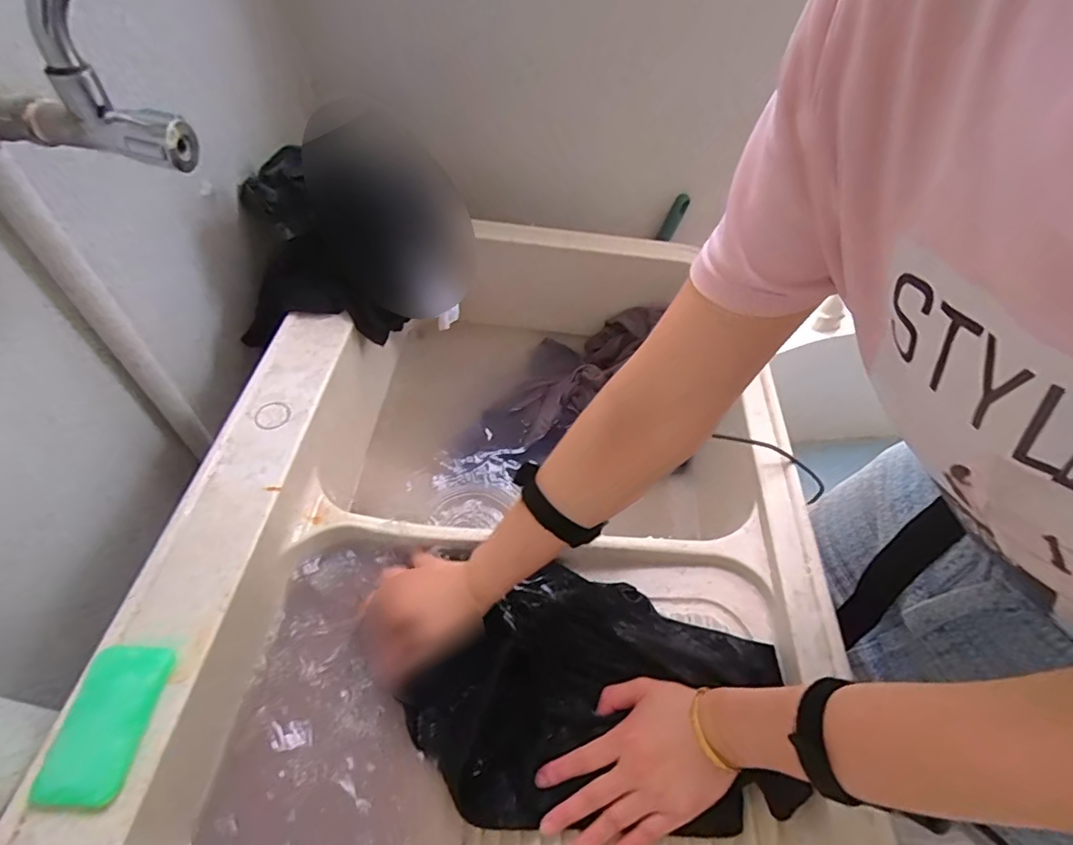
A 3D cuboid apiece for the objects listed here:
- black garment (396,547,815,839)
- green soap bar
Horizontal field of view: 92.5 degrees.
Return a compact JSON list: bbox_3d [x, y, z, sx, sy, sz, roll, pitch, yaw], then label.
[{"bbox_3d":[0.046,0.230,0.458,0.306,0.072,0.211,9,47,2],"label":"black garment"},{"bbox_3d":[-0.302,0.210,0.362,0.052,0.018,0.097,2,52,-3],"label":"green soap bar"}]

